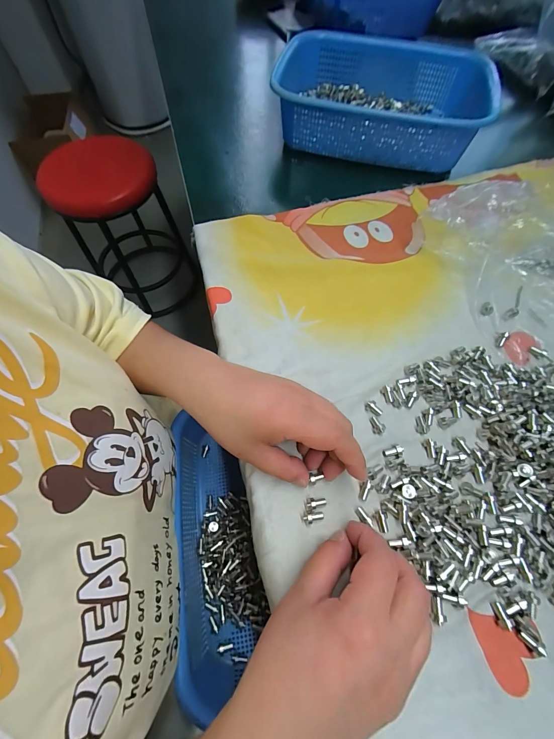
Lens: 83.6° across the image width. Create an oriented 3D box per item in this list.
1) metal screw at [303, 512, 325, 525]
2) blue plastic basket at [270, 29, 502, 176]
[{"bbox_3d":[0.028,0.112,0.234,0.016,0.005,0.008,0,63,-17],"label":"metal screw"},{"bbox_3d":[0.133,-0.367,0.431,0.252,0.076,0.184,11,65,6],"label":"blue plastic basket"}]

